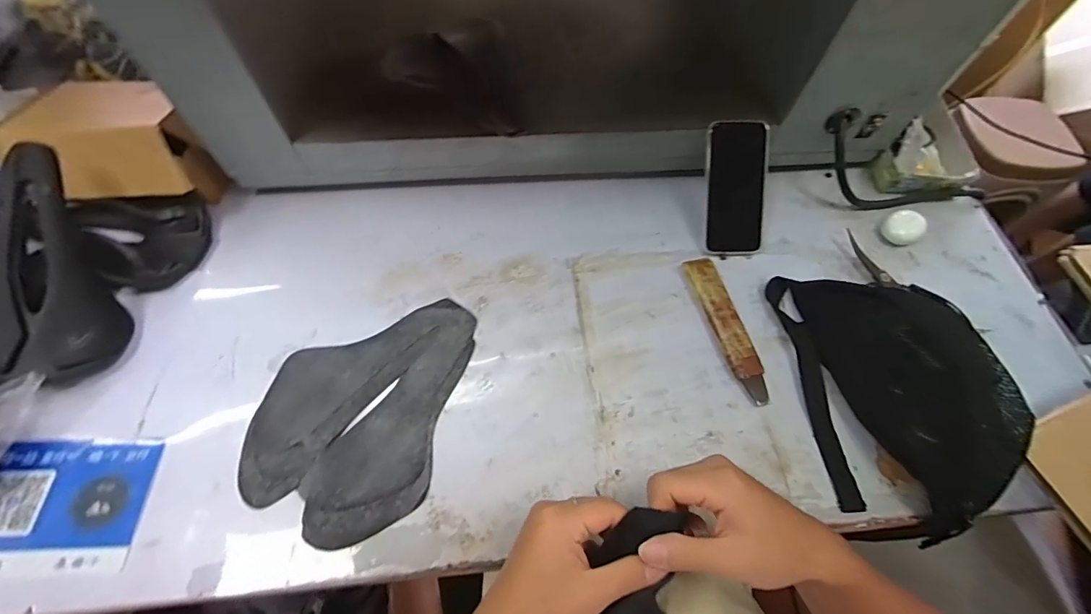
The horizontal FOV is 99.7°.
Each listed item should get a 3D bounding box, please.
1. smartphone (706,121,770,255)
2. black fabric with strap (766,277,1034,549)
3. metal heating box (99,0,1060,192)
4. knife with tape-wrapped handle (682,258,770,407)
[{"bbox_3d":[0.246,-0.151,0.589,0.079,0.011,0.163,-3,99,-4],"label":"smartphone"},{"bbox_3d":[0.362,0.076,0.473,0.154,0.094,0.284,-3,64,-4],"label":"black fabric with strap"},{"bbox_3d":[0.068,-0.465,0.585,0.874,0.374,0.570,3,62,-2],"label":"metal heating box"},{"bbox_3d":[0.212,0.023,0.540,0.037,0.020,0.186,-10,65,-7],"label":"knife with tape-wrapped handle"}]

